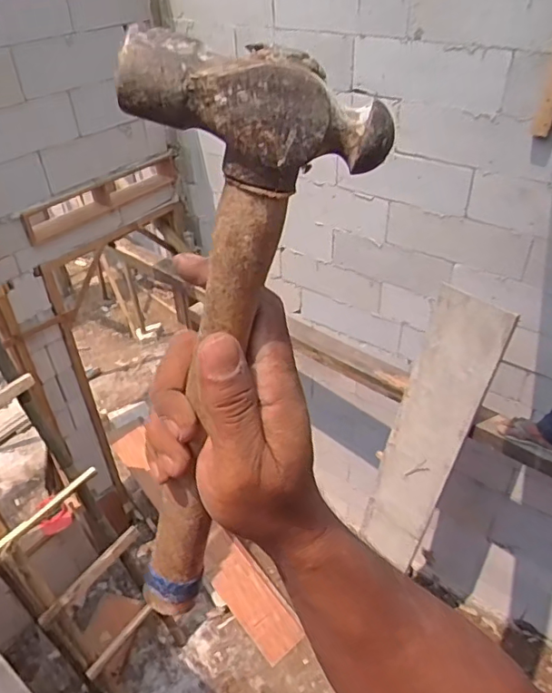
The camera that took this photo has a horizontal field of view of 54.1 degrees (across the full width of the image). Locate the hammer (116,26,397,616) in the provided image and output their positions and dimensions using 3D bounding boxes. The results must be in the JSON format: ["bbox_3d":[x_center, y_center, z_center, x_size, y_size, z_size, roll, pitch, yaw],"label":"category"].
[{"bbox_3d":[-0.038,0.033,0.274,0.090,0.328,0.030,3,36,-17],"label":"hammer"}]

